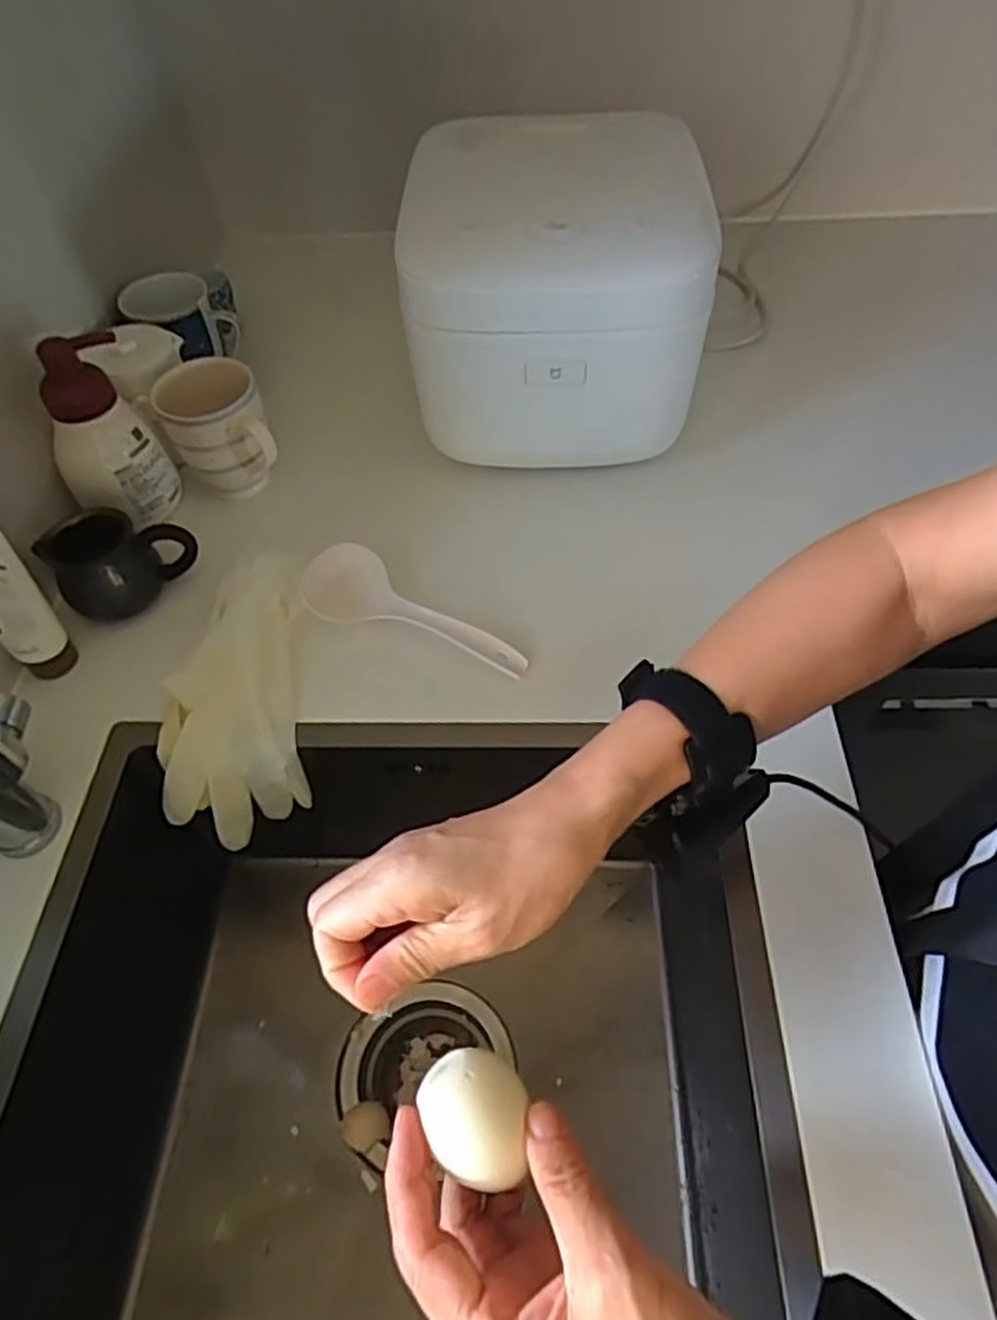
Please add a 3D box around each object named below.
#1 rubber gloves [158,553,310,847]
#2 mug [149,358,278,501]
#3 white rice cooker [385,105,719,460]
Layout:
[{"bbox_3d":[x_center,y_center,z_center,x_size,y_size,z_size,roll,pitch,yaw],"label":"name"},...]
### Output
[{"bbox_3d":[-0.188,0.022,0.568,0.100,0.080,0.224,3,74,5],"label":"rubber gloves"},{"bbox_3d":[-0.235,-0.193,0.642,0.083,0.092,0.092,-25,57,-14],"label":"mug"},{"bbox_3d":[0.049,-0.328,0.651,0.219,0.185,0.276,0,55,3],"label":"white rice cooker"}]

